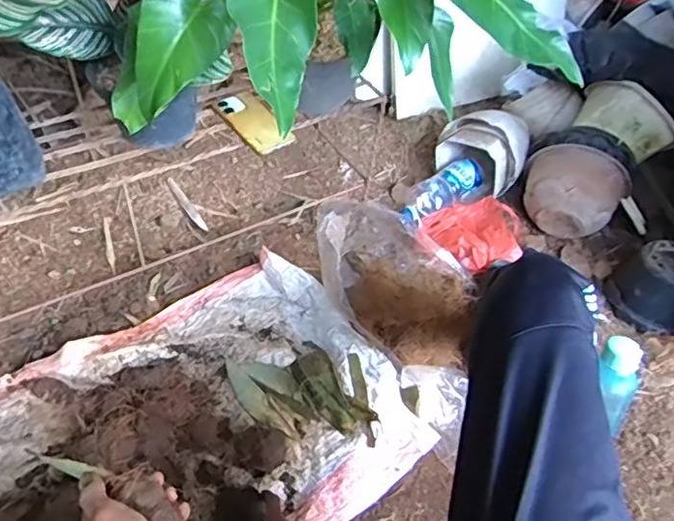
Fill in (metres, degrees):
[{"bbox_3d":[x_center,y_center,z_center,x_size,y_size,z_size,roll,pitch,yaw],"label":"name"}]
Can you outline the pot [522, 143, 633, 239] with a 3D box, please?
[{"bbox_3d":[0.501,-0.152,1.230,0.209,0.182,0.119,21,48,18],"label":"pot"}]

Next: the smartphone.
[{"bbox_3d":[-0.143,-0.243,1.003,0.075,0.009,0.173,-39,62,-7],"label":"smartphone"}]

